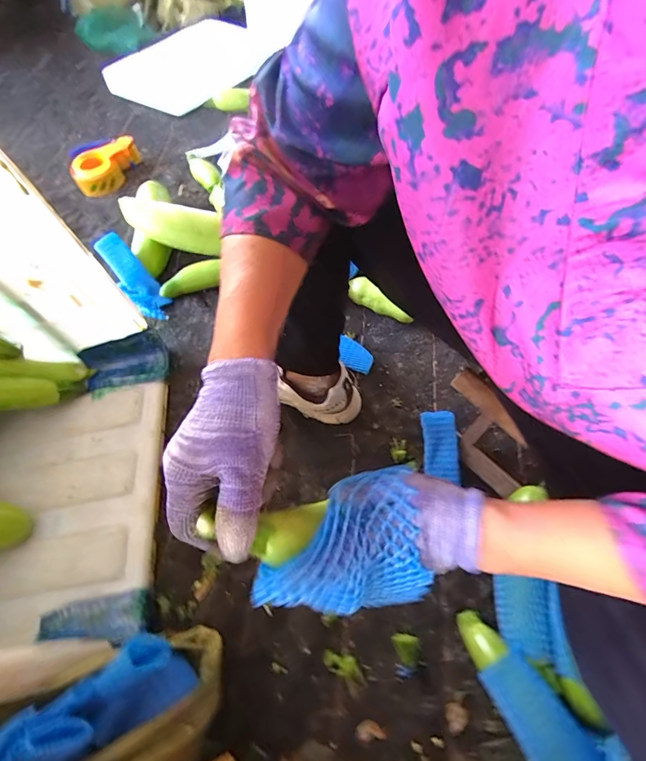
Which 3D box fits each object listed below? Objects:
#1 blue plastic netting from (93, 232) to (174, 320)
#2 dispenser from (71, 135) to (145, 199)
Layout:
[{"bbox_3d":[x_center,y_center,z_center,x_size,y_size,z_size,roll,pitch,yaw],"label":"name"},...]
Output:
[{"bbox_3d":[-0.362,-0.193,0.760,0.068,0.072,0.186,-37,93,-19],"label":"blue plastic netting"},{"bbox_3d":[-0.514,-0.519,0.947,0.080,0.063,0.172,38,68,18],"label":"dispenser"}]

